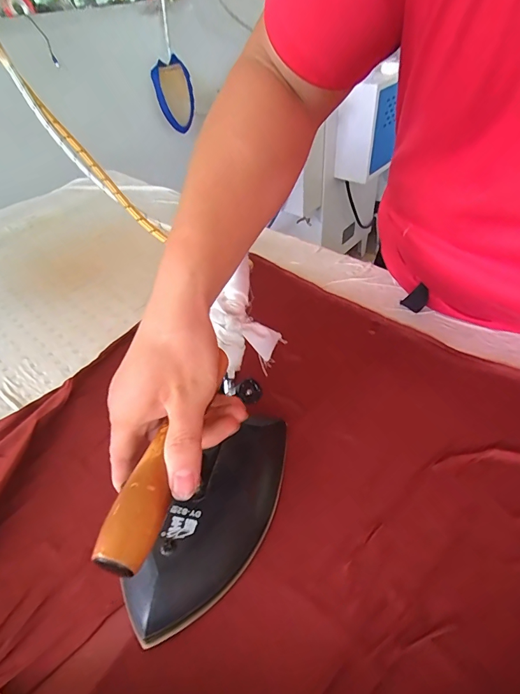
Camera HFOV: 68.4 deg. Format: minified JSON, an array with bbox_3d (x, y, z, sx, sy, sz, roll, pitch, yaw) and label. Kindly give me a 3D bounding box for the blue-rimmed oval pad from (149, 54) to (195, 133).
[{"bbox_3d":[-0.306,-0.930,1.419,0.025,0.225,0.169,24,59,30],"label":"blue-rimmed oval pad"}]

